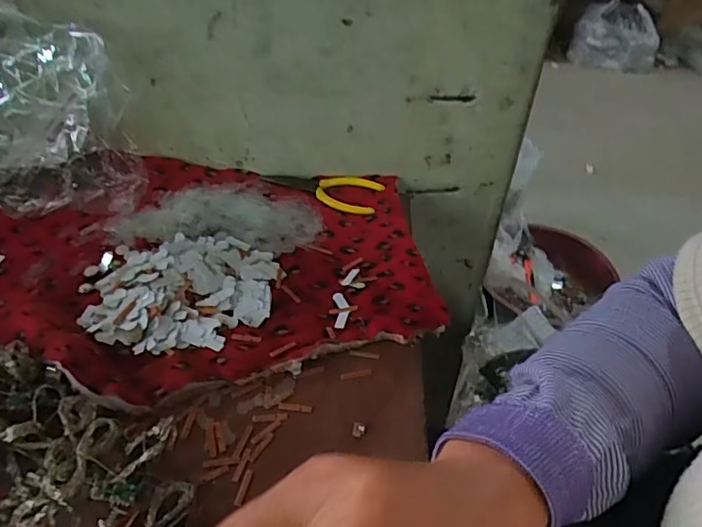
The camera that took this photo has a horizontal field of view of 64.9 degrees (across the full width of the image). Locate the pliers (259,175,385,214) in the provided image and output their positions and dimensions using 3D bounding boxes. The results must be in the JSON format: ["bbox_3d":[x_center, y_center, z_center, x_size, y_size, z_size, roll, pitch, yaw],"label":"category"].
[{"bbox_3d":[-0.031,-0.072,0.543,0.121,0.009,0.052,9,42,4],"label":"pliers"}]

